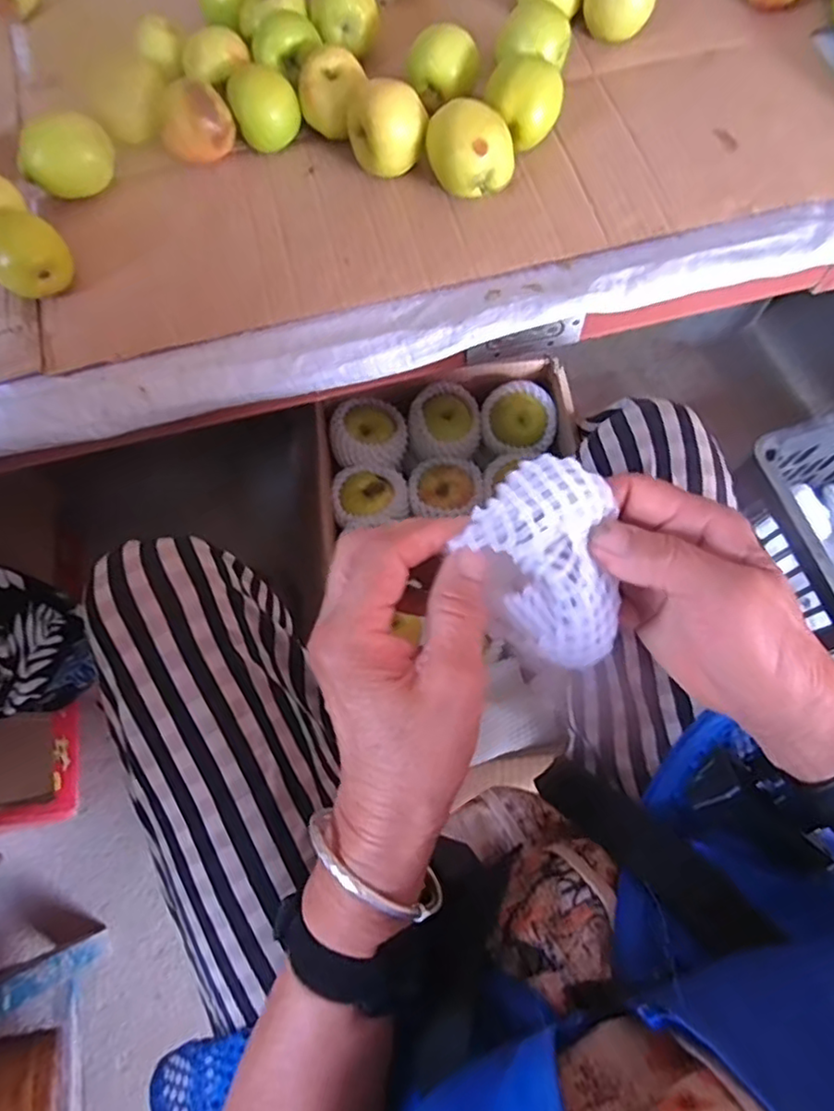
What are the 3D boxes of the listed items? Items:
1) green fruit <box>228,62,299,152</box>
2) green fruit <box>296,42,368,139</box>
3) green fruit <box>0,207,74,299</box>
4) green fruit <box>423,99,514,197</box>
[{"bbox_3d":[-0.133,-0.391,0.552,0.055,0.051,0.049,-15,71,-4],"label":"green fruit"},{"bbox_3d":[-0.073,-0.393,0.547,0.059,0.056,0.053,25,73,10],"label":"green fruit"},{"bbox_3d":[-0.304,-0.234,0.497,0.057,0.052,0.051,-39,74,-12],"label":"green fruit"},{"bbox_3d":[0.043,-0.327,0.516,0.066,0.059,0.059,-5,70,0],"label":"green fruit"}]

